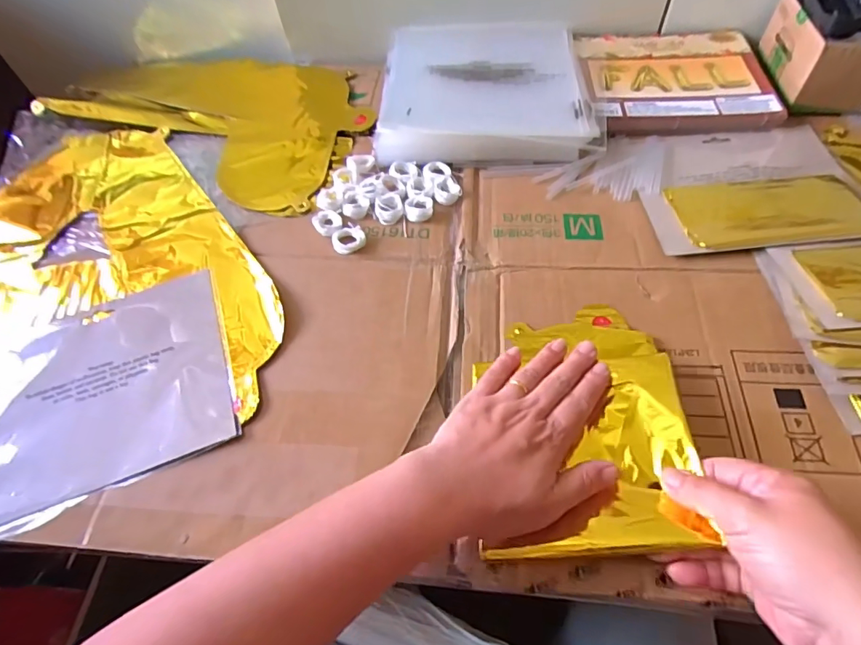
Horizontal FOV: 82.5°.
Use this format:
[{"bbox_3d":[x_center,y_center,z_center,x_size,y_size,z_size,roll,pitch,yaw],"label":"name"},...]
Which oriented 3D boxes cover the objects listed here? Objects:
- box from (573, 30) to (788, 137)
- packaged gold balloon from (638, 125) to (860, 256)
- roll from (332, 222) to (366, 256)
[{"bbox_3d":[0.268,-0.274,0.550,0.195,0.023,0.178,0,56,5],"label":"box"},{"bbox_3d":[0.293,-0.129,0.455,0.191,0.012,0.158,-4,56,2],"label":"packaged gold balloon"},{"bbox_3d":[-0.075,-0.077,0.449,0.030,0.008,0.032,-2,56,3],"label":"roll"}]

